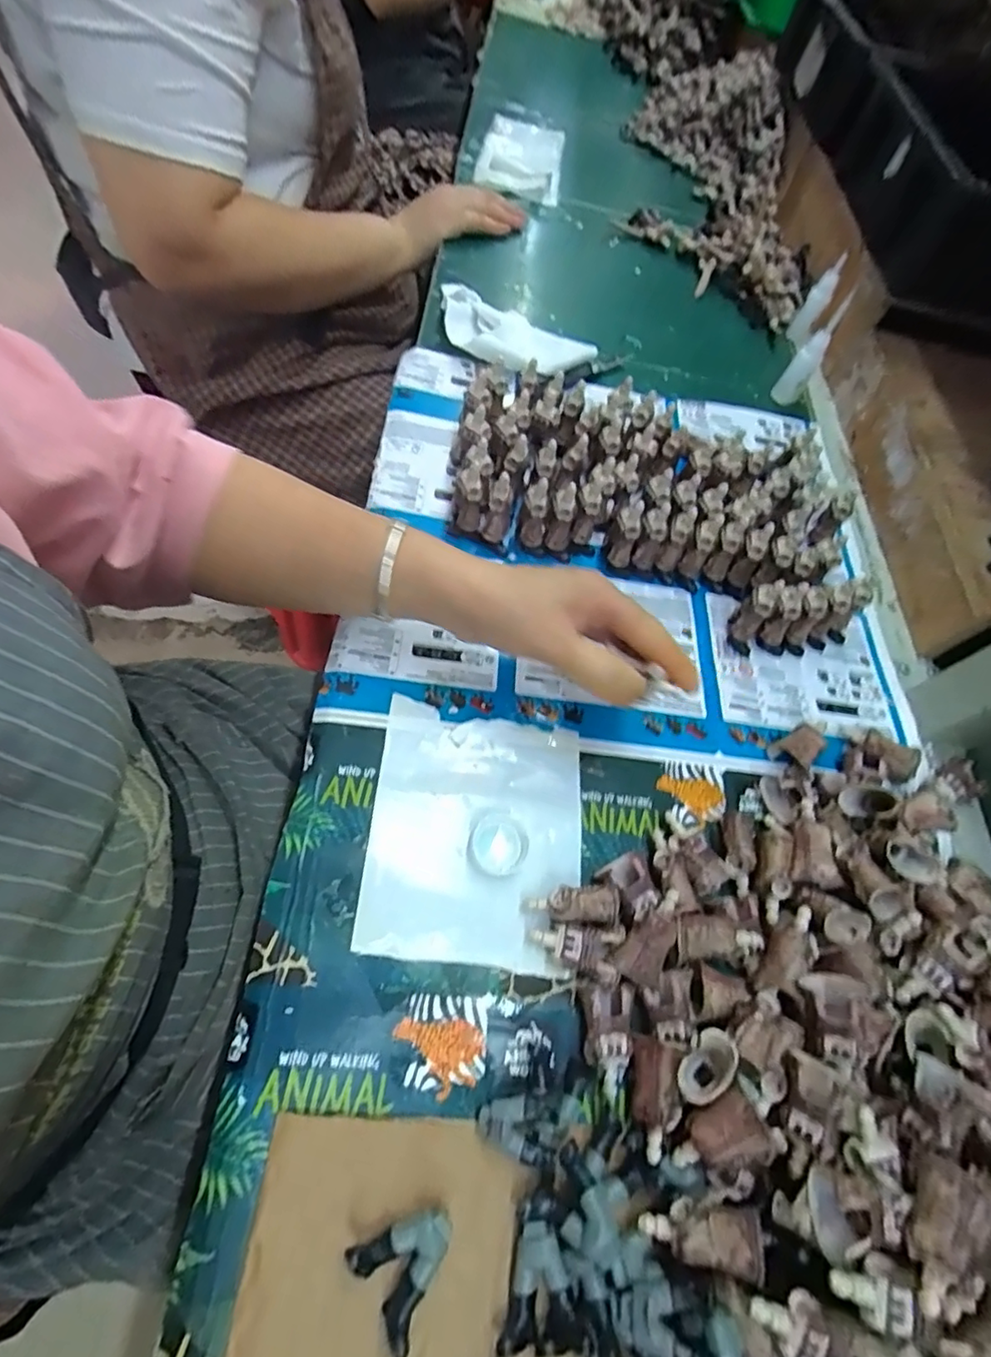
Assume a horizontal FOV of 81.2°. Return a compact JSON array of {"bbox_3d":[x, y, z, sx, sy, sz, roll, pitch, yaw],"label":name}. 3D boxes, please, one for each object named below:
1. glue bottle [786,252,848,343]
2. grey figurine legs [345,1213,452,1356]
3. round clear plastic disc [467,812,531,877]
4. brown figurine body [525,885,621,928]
[{"bbox_3d":[0.347,-0.409,0.627,0.026,0.082,0.024,32,62,7],"label":"glue bottle"},{"bbox_3d":[-0.041,0.237,0.235,0.035,0.017,0.040,28,62,5],"label":"grey figurine legs"},{"bbox_3d":[0.002,0.094,0.327,0.032,0.005,0.032,4,62,-8],"label":"round clear plastic disc"},{"bbox_3d":[0.042,0.122,0.311,0.048,0.015,0.017,-4,61,11],"label":"brown figurine body"}]

